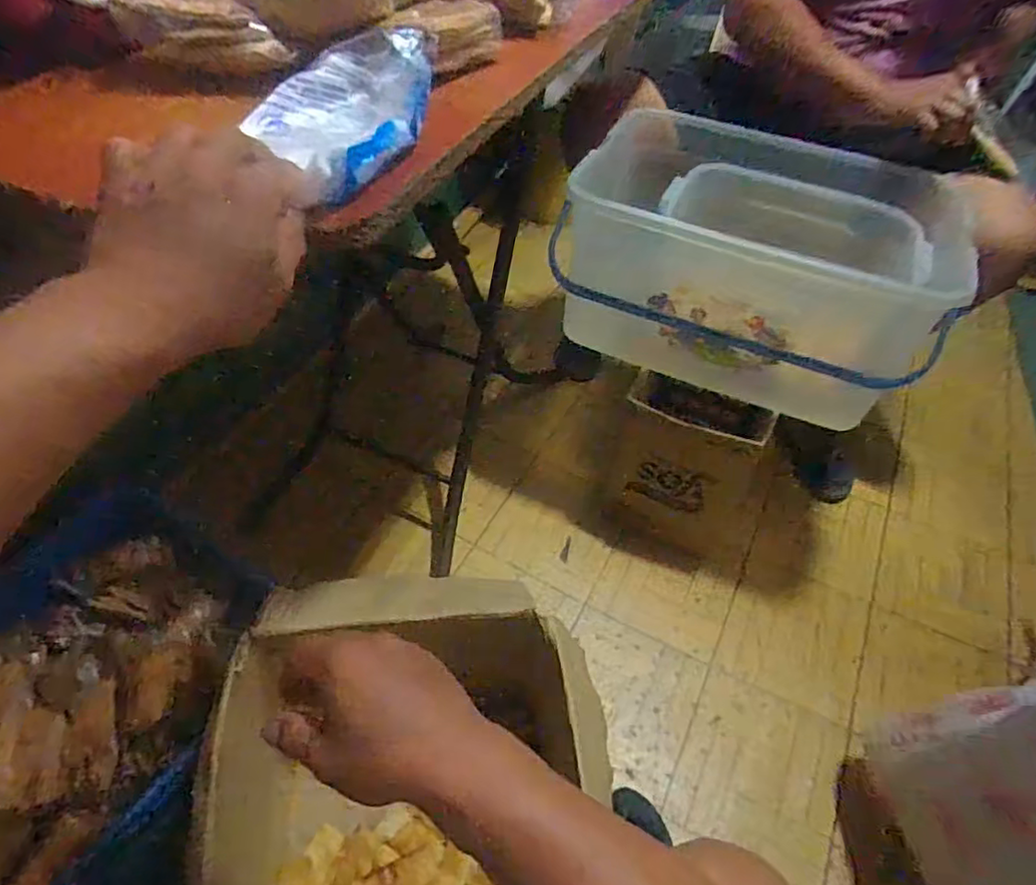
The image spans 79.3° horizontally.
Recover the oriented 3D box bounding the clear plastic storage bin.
[{"bbox_3d":[0.318,-0.248,0.901,0.487,0.244,0.316,20,50,11],"label":"clear plastic storage bin"}]

